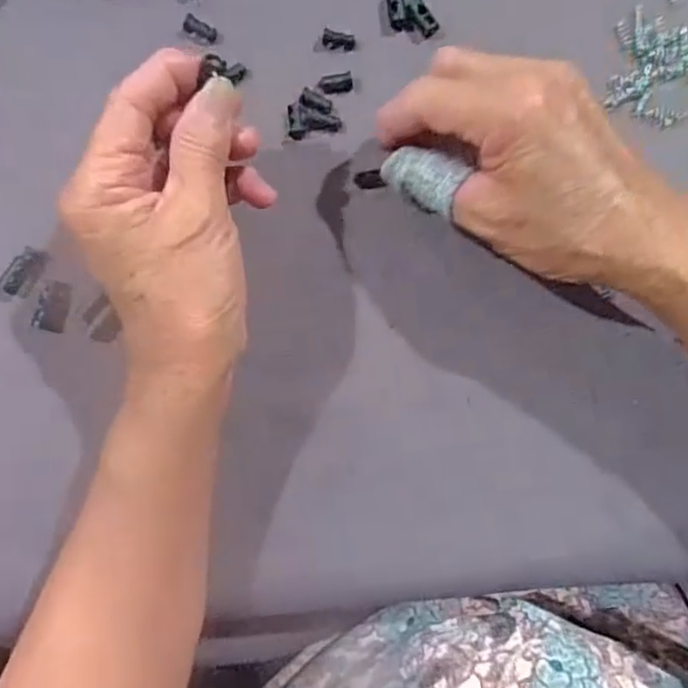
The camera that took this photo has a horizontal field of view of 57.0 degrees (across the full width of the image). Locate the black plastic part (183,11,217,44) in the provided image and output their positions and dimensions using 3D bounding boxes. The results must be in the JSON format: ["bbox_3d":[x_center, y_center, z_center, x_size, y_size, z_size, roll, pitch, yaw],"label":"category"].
[{"bbox_3d":[-0.072,-0.158,0.318,0.017,0.006,0.008,28,86,0],"label":"black plastic part"}]

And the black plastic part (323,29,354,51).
[{"bbox_3d":[-0.003,-0.154,0.320,0.016,0.005,0.007,6,86,-2],"label":"black plastic part"}]

